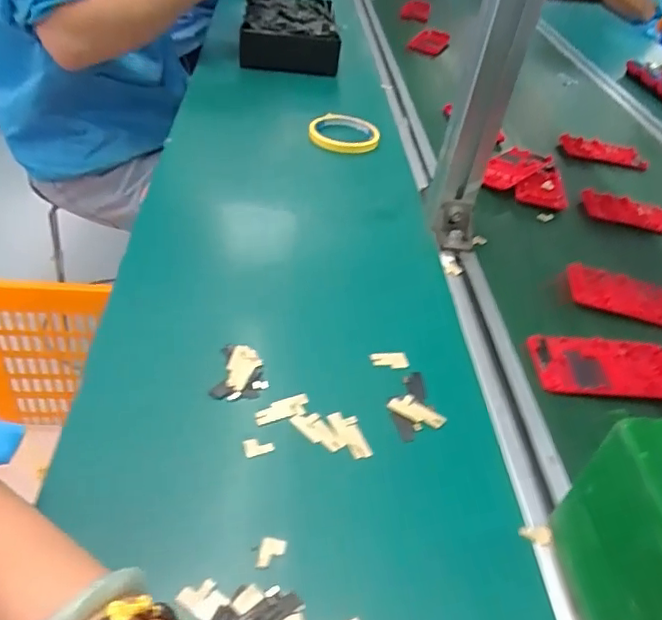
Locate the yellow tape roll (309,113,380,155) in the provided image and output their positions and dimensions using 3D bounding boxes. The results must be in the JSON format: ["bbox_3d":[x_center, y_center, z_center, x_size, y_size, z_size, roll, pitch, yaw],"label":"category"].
[{"bbox_3d":[0.016,-0.237,0.762,0.090,0.018,0.090,6,41,-6],"label":"yellow tape roll"}]

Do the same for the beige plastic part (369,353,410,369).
[{"bbox_3d":[0.047,0.041,0.460,0.031,0.009,0.011,4,41,-9],"label":"beige plastic part"}]

